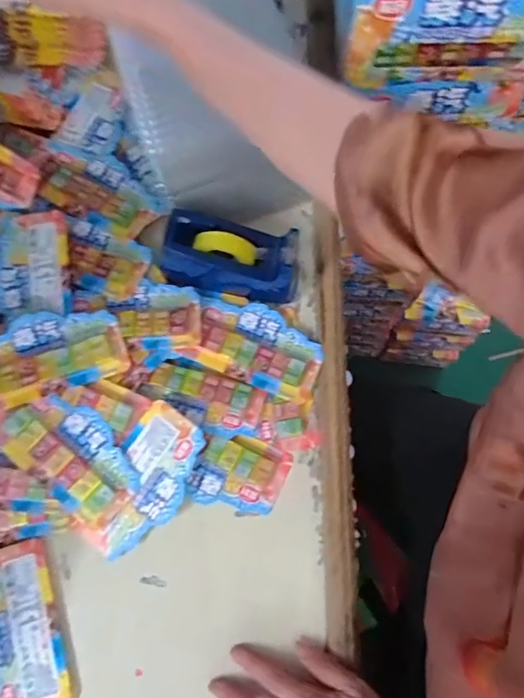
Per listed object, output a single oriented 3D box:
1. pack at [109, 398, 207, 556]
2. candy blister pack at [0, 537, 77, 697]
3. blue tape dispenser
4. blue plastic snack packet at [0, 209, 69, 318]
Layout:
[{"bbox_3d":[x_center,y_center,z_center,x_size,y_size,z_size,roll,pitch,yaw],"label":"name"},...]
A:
[{"bbox_3d":[-0.107,0.127,0.460,0.067,0.014,0.143,20,77,5],"label":"pack"},{"bbox_3d":[-0.228,0.256,0.439,0.084,0.010,0.145,-18,76,-4],"label":"candy blister pack"},{"bbox_3d":[-0.031,-0.093,0.479,0.130,0.071,0.052,15,76,4],"label":"blue tape dispenser"},{"bbox_3d":[-0.236,-0.090,0.495,0.076,0.021,0.113,-2,76,0],"label":"blue plastic snack packet"}]

